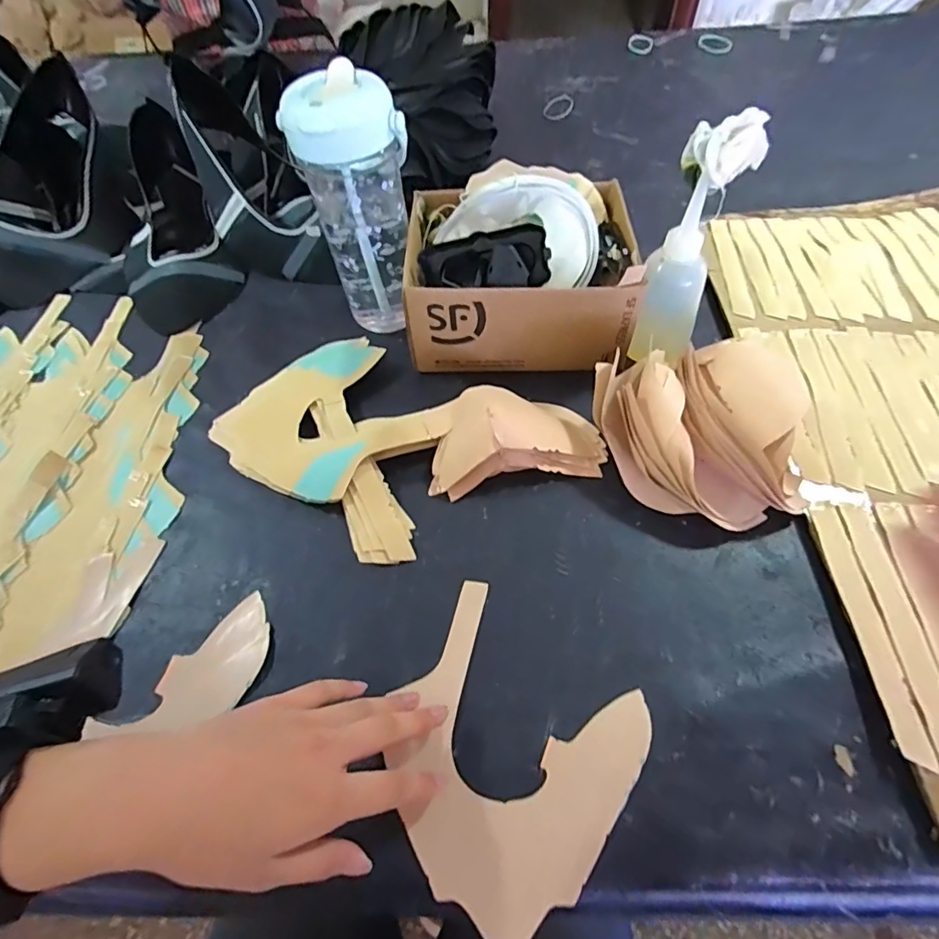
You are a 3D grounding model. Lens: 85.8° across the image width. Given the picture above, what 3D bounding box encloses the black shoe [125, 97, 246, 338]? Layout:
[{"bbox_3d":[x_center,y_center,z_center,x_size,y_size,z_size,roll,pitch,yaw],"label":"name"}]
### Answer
[{"bbox_3d":[-0.366,-0.298,0.585,0.128,0.129,0.282,-24,61,-12],"label":"black shoe"}]

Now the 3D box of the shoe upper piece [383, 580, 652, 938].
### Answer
[{"bbox_3d":[0.019,0.179,0.324,0.154,0.004,0.155,31,63,22],"label":"shoe upper piece"}]

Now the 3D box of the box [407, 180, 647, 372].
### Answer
[{"bbox_3d":[0.045,-0.182,0.491,0.204,0.104,0.163,1,59,3],"label":"box"}]

